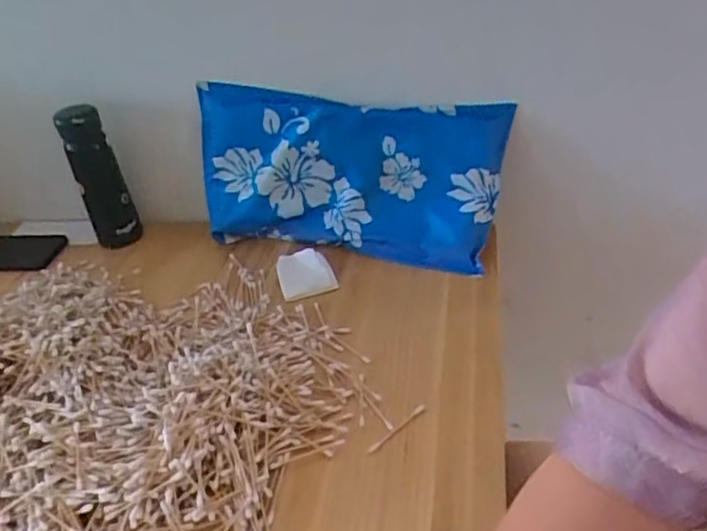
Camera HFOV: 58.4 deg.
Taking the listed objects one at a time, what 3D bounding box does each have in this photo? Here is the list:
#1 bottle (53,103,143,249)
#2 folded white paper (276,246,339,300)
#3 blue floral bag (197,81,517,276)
[{"bbox_3d":[-0.315,-0.104,0.790,0.059,0.182,0.046,-23,39,-20],"label":"bottle"},{"bbox_3d":[-0.058,0.009,0.741,0.062,0.010,0.061,-19,65,-13],"label":"folded white paper"},{"bbox_3d":[-0.008,-0.104,0.754,0.365,0.196,0.088,5,38,16],"label":"blue floral bag"}]

